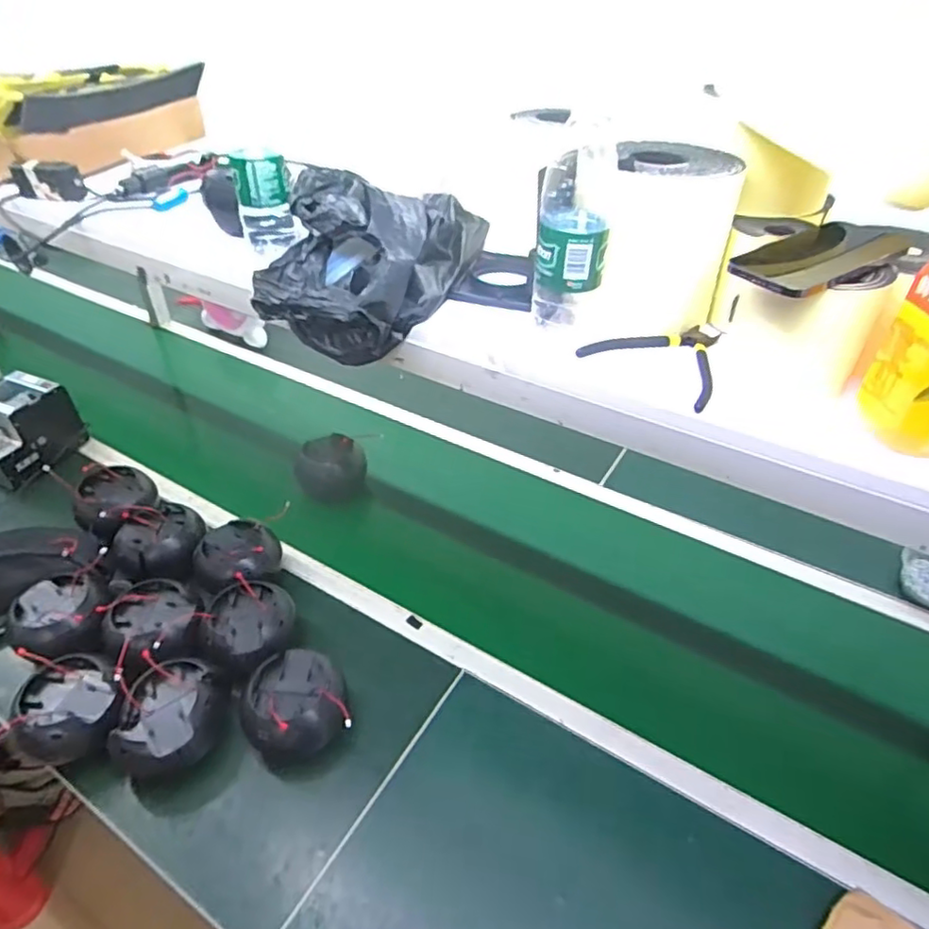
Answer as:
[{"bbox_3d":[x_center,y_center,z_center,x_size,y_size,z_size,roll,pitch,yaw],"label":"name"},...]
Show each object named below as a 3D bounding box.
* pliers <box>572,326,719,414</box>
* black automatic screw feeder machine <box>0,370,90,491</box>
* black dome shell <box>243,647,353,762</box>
[{"bbox_3d":[0.200,-0.108,0.593,0.134,0.013,0.131,33,49,32],"label":"pliers"},{"bbox_3d":[-0.868,-0.069,1.186,0.165,0.133,0.184,18,42,19],"label":"black automatic screw feeder machine"},{"bbox_3d":[-0.217,0.308,0.798,0.123,0.100,0.118,1,40,-1],"label":"black dome shell"}]

